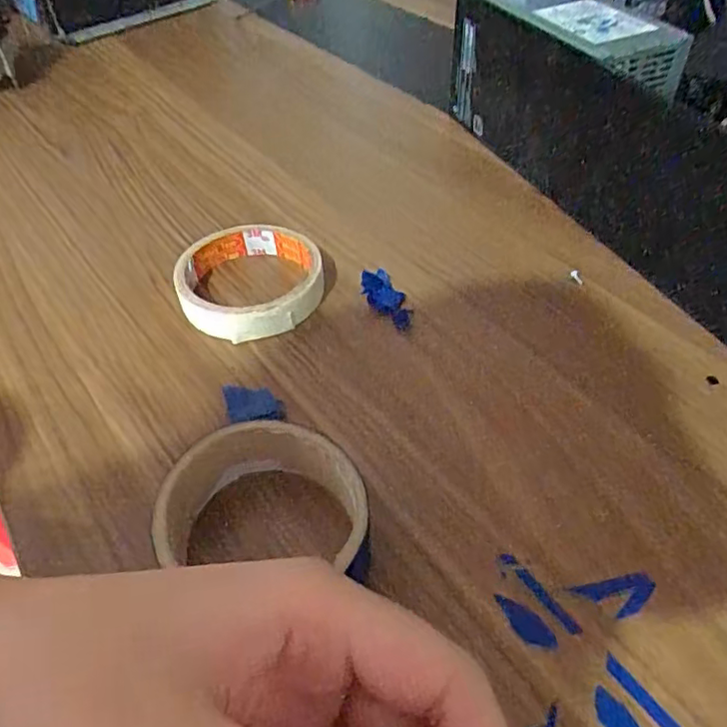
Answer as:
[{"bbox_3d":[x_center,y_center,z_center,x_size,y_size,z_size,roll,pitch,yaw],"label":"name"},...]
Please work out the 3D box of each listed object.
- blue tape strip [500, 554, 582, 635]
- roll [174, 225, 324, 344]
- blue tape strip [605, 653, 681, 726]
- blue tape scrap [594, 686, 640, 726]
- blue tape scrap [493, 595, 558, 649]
[{"bbox_3d":[0.072,0.093,0.243,0.005,0.004,0.039,-31,52,-22],"label":"blue tape strip"},{"bbox_3d":[-0.069,-0.051,0.368,0.085,0.028,0.083,-1,49,1],"label":"roll"},{"bbox_3d":[0.106,0.126,0.214,0.006,0.004,0.047,-25,50,-26],"label":"blue tape strip"},{"bbox_3d":[0.092,0.129,0.211,0.011,0.004,0.027,-24,49,-19],"label":"blue tape scrap"},{"bbox_3d":[0.064,0.103,0.237,0.027,0.004,0.011,32,61,25],"label":"blue tape scrap"}]

